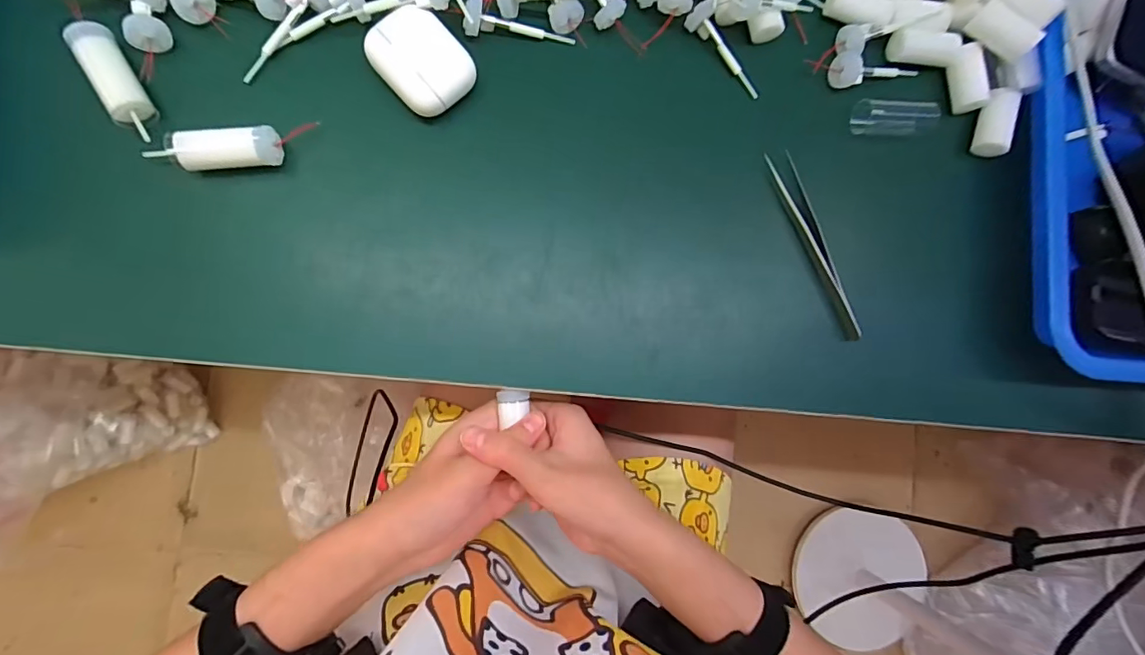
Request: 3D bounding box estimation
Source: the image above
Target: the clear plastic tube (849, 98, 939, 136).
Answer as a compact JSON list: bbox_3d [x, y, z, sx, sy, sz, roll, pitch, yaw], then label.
[{"bbox_3d":[0.212,-0.138,0.320,0.050,0.022,0.018,-3,87,-7],"label":"clear plastic tube"}]

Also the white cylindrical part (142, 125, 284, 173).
[{"bbox_3d":[-0.197,-0.097,0.271,0.065,0.022,0.020,-9,87,-7],"label":"white cylindrical part"}]

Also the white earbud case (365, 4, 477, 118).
[{"bbox_3d":[-0.087,-0.154,0.284,0.046,0.018,0.057,-41,92,-8],"label":"white earbud case"}]

